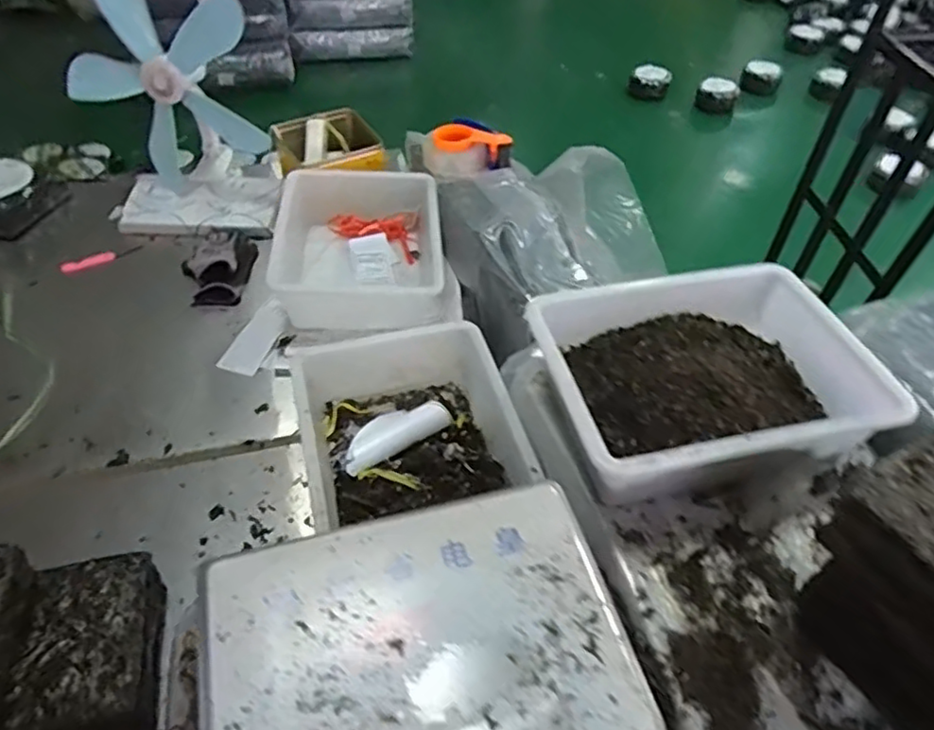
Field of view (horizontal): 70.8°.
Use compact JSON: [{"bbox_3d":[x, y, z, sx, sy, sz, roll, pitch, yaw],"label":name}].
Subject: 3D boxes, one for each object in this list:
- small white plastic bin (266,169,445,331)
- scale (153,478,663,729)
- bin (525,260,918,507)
[{"bbox_3d":[-0.197,-0.226,1.215,0.288,0.109,0.353,-3,47,-6],"label":"small white plastic bin"},{"bbox_3d":[-0.044,0.274,0.521,0.351,0.087,0.301,-11,48,-11],"label":"scale"},{"bbox_3d":[0.272,0.009,0.790,0.354,0.098,0.282,-10,48,-10],"label":"bin"}]

